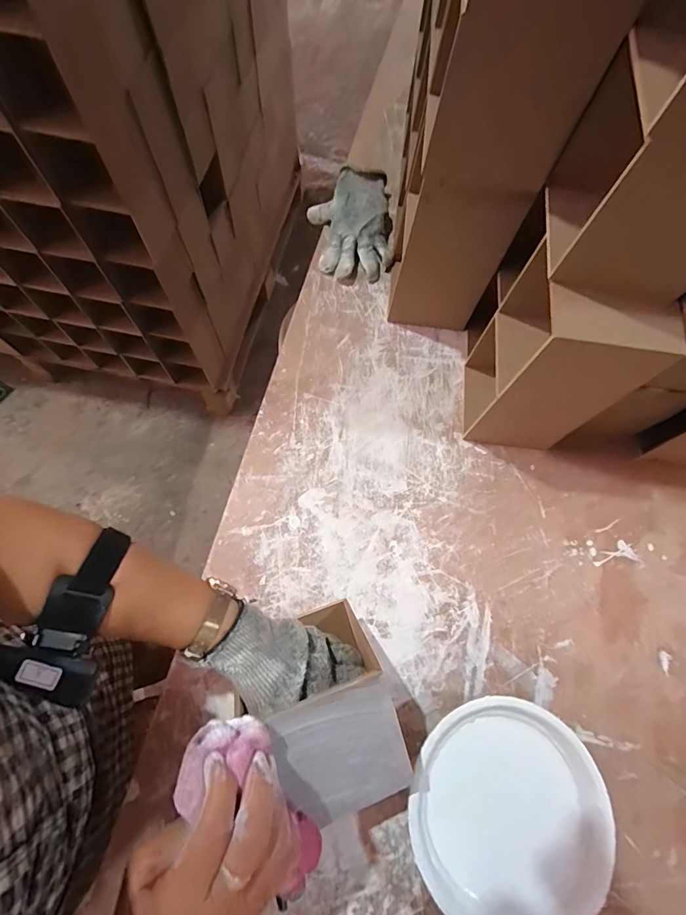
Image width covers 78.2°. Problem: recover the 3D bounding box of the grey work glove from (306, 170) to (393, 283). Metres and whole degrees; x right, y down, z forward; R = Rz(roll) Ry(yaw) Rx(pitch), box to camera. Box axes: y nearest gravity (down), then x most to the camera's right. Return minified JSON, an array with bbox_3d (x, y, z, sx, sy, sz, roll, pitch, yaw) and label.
[{"bbox_3d":[0.015,-0.344,0.627,0.122,0.044,0.181,-5,70,-5],"label":"grey work glove"}]

